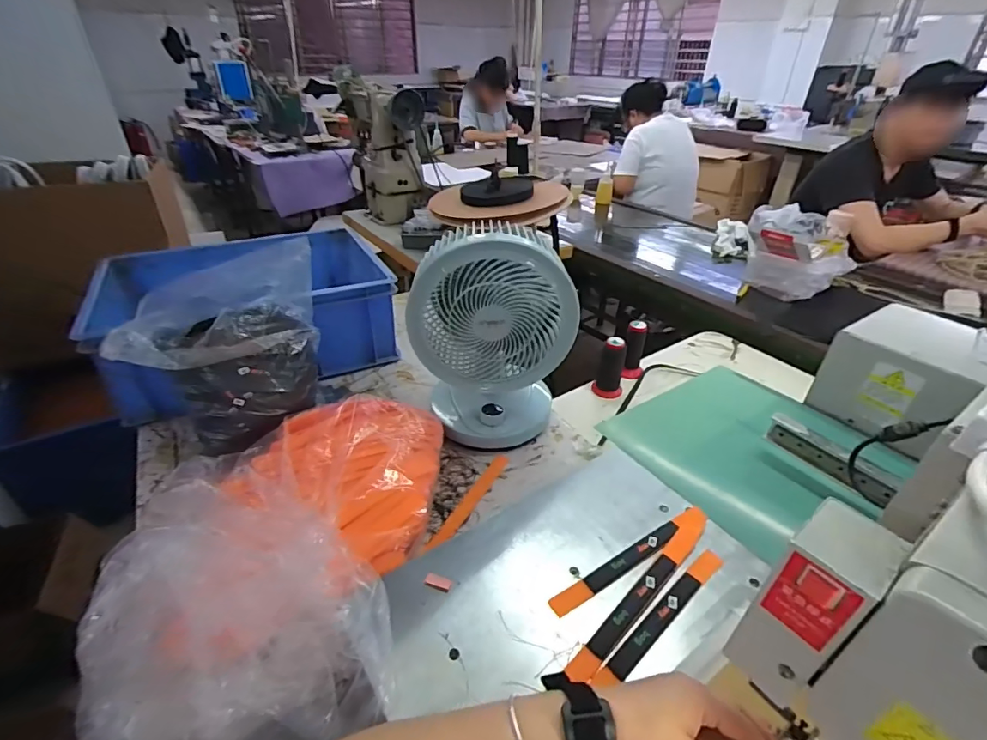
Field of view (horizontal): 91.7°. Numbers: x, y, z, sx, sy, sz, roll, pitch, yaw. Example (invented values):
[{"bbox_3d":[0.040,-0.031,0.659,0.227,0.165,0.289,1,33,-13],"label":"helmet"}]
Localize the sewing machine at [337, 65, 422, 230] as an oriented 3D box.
[{"bbox_3d":[-0.380,-0.756,1.659,0.191,0.399,0.435,-14,36,-20],"label":"sewing machine"}]

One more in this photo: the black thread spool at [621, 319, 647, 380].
[{"bbox_3d":[0.295,-0.041,0.997,0.045,0.123,0.047,10,35,15],"label":"black thread spool"}]

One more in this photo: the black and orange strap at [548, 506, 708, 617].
[{"bbox_3d":[0.155,0.201,0.522,0.223,0.005,0.024,-18,38,-25],"label":"black and orange strap"}]

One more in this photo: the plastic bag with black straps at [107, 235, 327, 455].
[{"bbox_3d":[-0.374,-0.021,0.694,0.259,0.260,0.111,-11,36,-17],"label":"plastic bag with black straps"}]

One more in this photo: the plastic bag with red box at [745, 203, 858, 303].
[{"bbox_3d":[0.825,-0.312,1.312,0.263,0.192,0.330,18,38,25],"label":"plastic bag with red box"}]

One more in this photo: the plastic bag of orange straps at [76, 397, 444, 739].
[{"bbox_3d":[-0.221,0.175,0.533,0.279,0.153,0.441,1,34,1],"label":"plastic bag of orange straps"}]

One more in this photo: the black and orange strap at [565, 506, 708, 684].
[{"bbox_3d":[0.164,0.220,0.498,0.026,0.006,0.253,29,43,36],"label":"black and orange strap"}]

